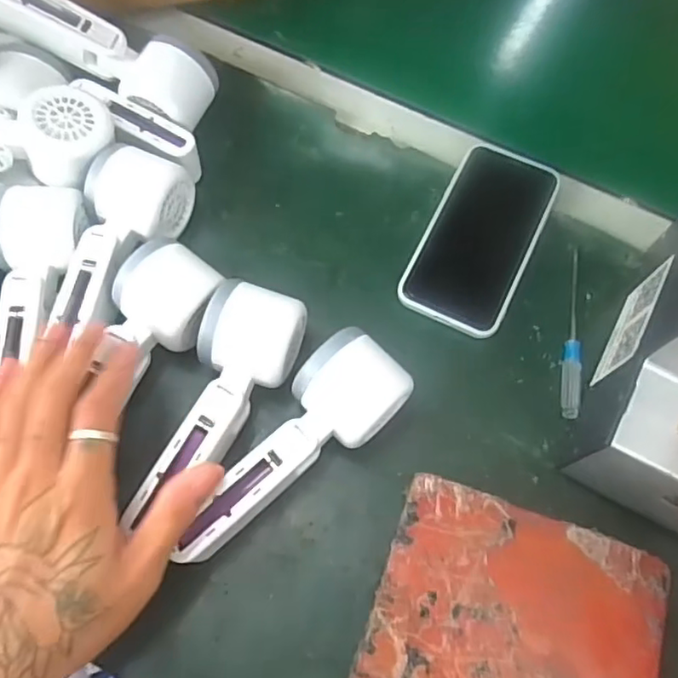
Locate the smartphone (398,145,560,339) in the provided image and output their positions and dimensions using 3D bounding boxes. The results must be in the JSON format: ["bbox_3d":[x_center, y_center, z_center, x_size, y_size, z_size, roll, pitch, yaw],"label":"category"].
[{"bbox_3d":[0.104,-0.074,0.431,0.075,0.012,0.149,24,75,12],"label":"smartphone"}]

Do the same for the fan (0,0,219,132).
[{"bbox_3d":[-0.173,-0.207,0.427,0.168,0.047,0.054,23,68,-12],"label":"fan"}]

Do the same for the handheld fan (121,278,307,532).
[{"bbox_3d":[-0.073,0.037,0.360,0.053,0.043,0.148,25,74,7],"label":"handheld fan"}]

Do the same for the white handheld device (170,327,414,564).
[{"bbox_3d":[-0.028,0.067,0.355,0.054,0.050,0.157,43,72,13],"label":"white handheld device"}]

